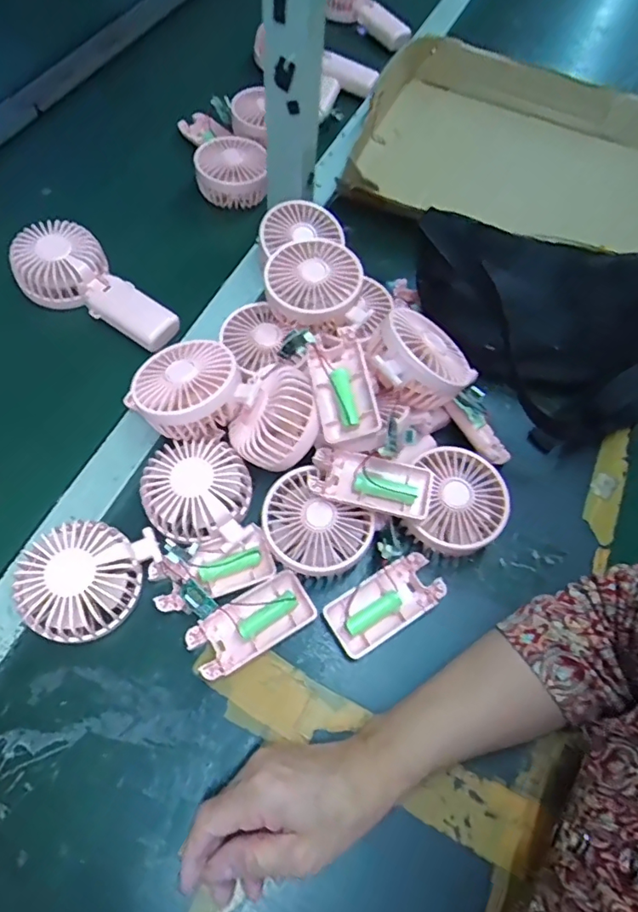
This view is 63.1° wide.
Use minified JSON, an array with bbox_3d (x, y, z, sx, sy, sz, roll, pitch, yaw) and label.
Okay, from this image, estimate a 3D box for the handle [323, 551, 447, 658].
[{"bbox_3d":[0.052,0.114,0.404,0.091,0.015,0.044,-29,69,-17],"label":"handle"}]

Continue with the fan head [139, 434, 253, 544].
[{"bbox_3d":[-0.098,0.025,0.417,0.083,0.035,0.081,2,63,-3],"label":"fan head"}]

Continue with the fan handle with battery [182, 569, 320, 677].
[{"bbox_3d":[-0.051,0.126,0.392,0.091,0.014,0.045,-27,68,-16],"label":"fan handle with battery"}]

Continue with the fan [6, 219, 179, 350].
[{"bbox_3d":[-0.219,-0.167,0.517,0.173,0.047,0.078,30,65,11],"label":"fan"}]

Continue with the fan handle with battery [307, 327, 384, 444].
[{"bbox_3d":[0.018,-0.055,0.408,0.045,0.026,0.091,-16,73,5],"label":"fan handle with battery"}]

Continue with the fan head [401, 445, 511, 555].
[{"bbox_3d":[0.111,0.041,0.427,0.073,0.044,0.083,12,63,2],"label":"fan head"}]

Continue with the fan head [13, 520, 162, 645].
[{"bbox_3d":[-0.172,0.091,0.383,0.080,0.049,0.090,16,64,4],"label":"fan head"}]

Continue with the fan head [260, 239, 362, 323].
[{"bbox_3d":[-0.006,-0.156,0.461,0.082,0.028,0.080,2,63,-3],"label":"fan head"}]

